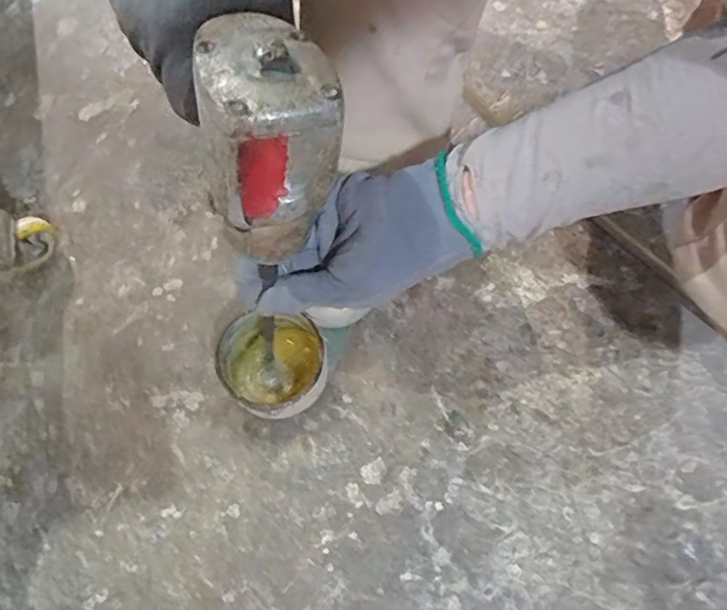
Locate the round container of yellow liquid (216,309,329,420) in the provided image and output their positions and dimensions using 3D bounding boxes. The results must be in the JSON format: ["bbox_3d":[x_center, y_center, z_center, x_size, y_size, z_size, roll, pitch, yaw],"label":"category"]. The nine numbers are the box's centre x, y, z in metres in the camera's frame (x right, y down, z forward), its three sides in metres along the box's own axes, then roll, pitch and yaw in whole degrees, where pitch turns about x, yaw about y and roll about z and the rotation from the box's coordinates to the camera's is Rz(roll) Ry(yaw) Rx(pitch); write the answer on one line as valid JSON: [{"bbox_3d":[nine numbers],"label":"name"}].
[{"bbox_3d":[-0.075,0.041,0.438,0.079,0.044,0.091,-34,74,-13],"label":"round container of yellow liquid"}]

